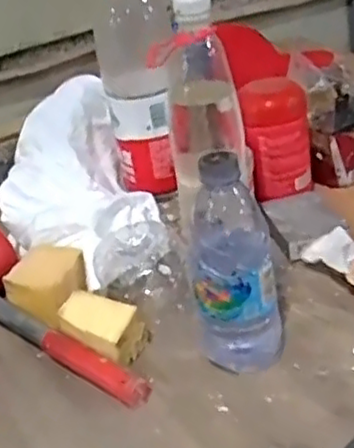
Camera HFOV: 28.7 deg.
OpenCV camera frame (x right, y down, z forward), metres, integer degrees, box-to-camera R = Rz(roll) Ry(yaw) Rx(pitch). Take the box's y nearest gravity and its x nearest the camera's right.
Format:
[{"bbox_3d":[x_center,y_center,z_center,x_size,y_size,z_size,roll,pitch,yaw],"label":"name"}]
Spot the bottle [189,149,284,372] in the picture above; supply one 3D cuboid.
[{"bbox_3d":[0.047,0.031,0.580,0.073,0.186,0.083,-3,31,11],"label":"bottle"}]

